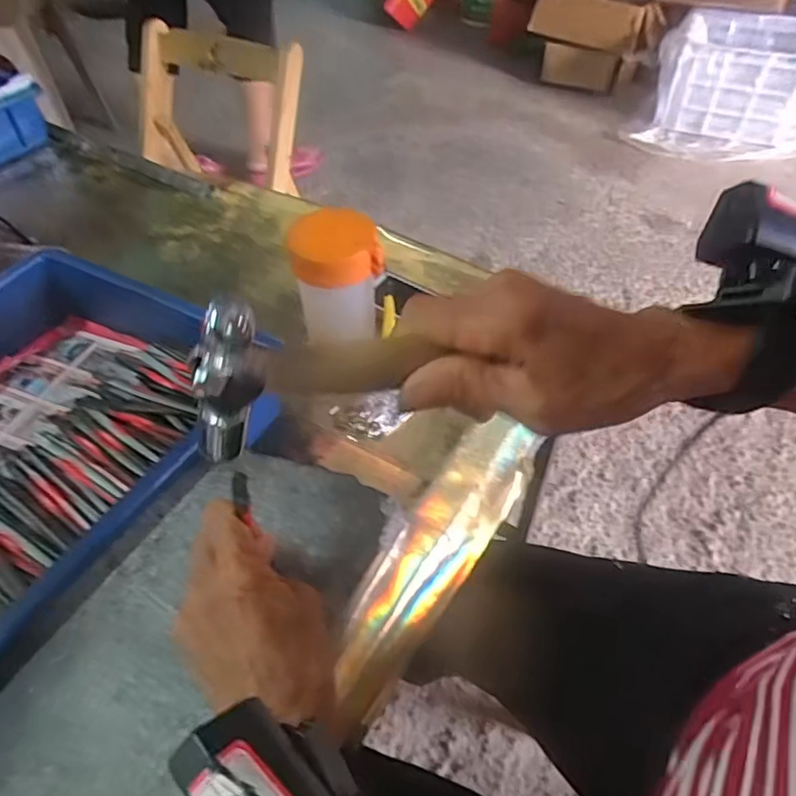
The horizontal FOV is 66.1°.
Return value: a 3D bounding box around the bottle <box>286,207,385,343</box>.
[{"bbox_3d":[-0.050,-0.091,0.501,0.069,0.125,0.056,-8,48,-5],"label":"bottle"}]

